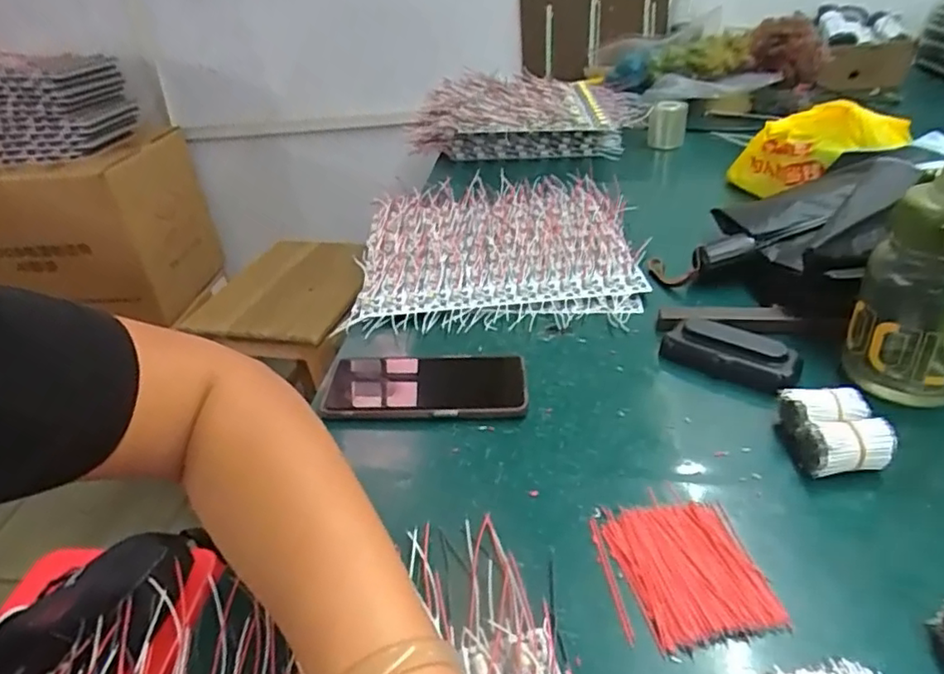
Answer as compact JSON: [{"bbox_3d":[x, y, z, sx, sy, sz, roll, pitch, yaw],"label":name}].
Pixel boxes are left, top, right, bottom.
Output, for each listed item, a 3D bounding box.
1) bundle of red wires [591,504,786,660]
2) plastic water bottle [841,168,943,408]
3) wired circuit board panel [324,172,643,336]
[{"bbox_3d":[0.122,0.134,0.354,0.087,0.005,0.090,-6,34,-4],"label":"bundle of red wires"},{"bbox_3d":[0.344,-0.043,0.450,0.090,0.174,0.105,26,44,37],"label":"plastic water bottle"},{"bbox_3d":[0.025,-0.112,0.719,0.308,0.032,0.324,-2,34,3],"label":"wired circuit board panel"}]

